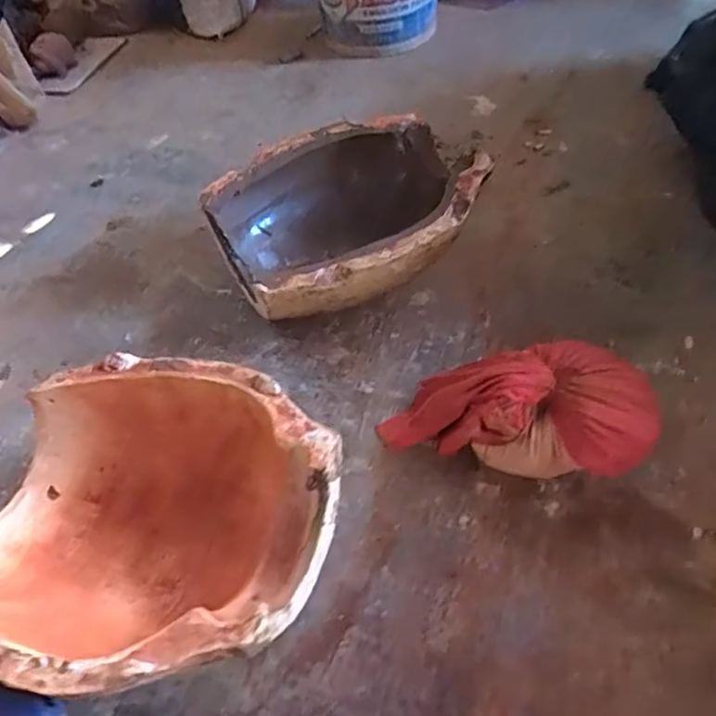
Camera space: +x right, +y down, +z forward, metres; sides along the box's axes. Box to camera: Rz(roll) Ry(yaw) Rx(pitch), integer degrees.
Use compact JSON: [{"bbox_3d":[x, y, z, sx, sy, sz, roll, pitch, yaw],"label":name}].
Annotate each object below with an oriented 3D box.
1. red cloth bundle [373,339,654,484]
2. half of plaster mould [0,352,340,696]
[{"bbox_3d":[0.161,0.047,0.605,0.273,0.112,0.137,0,51,7],"label":"red cloth bundle"},{"bbox_3d":[-0.192,0.151,0.531,0.334,0.161,0.285,8,52,13],"label":"half of plaster mould"}]

